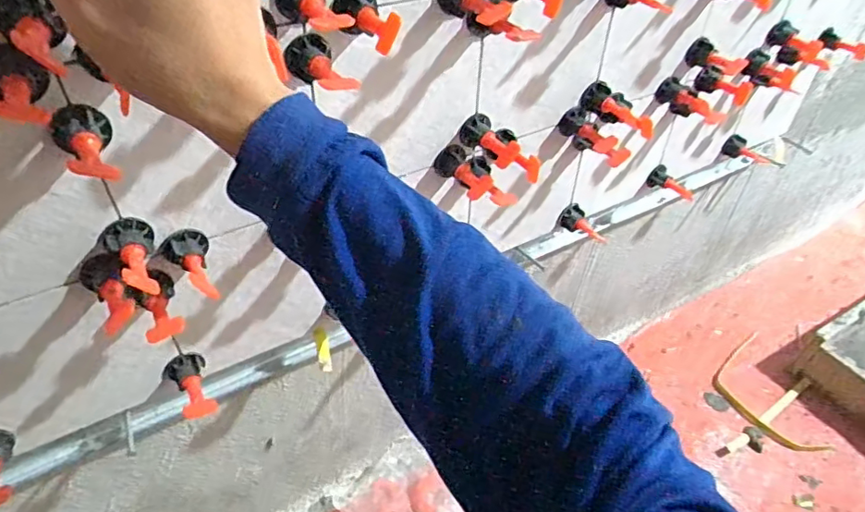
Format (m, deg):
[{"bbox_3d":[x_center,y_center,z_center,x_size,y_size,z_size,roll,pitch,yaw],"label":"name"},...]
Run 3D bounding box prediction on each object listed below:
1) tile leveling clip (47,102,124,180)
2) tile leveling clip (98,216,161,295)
[{"bbox_3d":[-0.200,-0.063,0.331,0.031,0.030,0.053,-24,49,-26],"label":"tile leveling clip"},{"bbox_3d":[-0.204,0.000,0.387,0.034,0.028,0.056,-24,49,-26],"label":"tile leveling clip"}]

